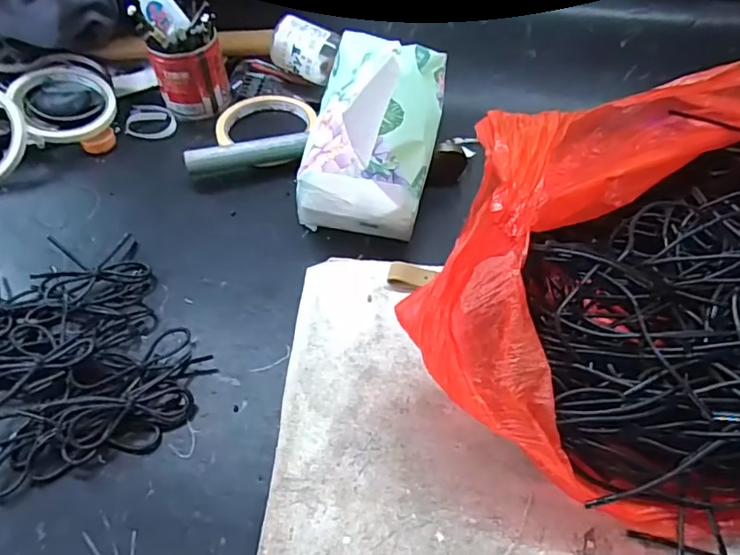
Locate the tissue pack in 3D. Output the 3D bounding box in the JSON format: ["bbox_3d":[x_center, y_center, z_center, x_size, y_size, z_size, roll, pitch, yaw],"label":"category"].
[{"bbox_3d":[0.004,-0.110,0.427,0.094,0.112,0.136,11,52,9],"label":"tissue pack"}]

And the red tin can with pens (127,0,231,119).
[{"bbox_3d":[-0.176,-0.217,0.506,0.068,0.115,0.075,-17,53,-13],"label":"red tin can with pens"}]

